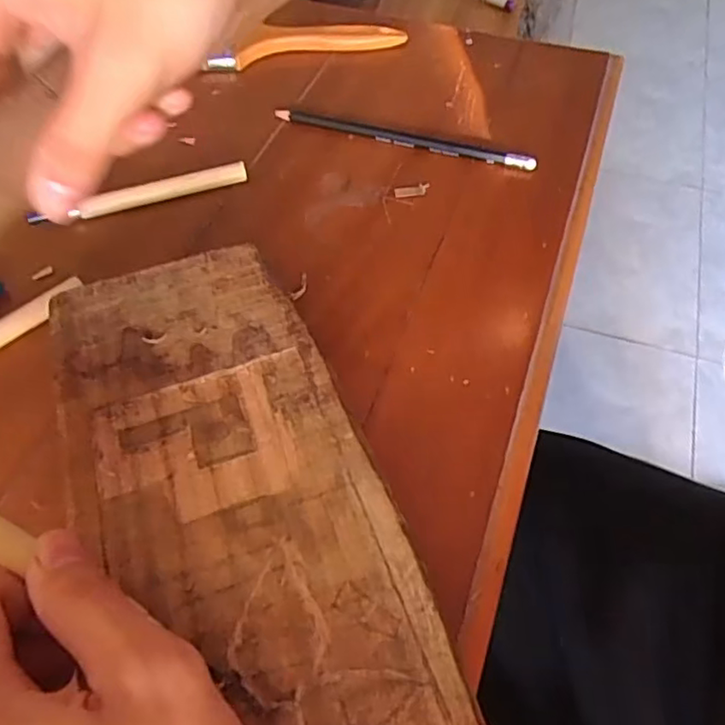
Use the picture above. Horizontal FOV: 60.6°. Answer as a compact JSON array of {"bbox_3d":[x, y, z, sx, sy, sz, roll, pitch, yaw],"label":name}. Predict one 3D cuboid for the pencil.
[{"bbox_3d":[0.025,-0.147,0.405,0.175,0.008,0.009,18,58,13],"label":"pencil"}]

